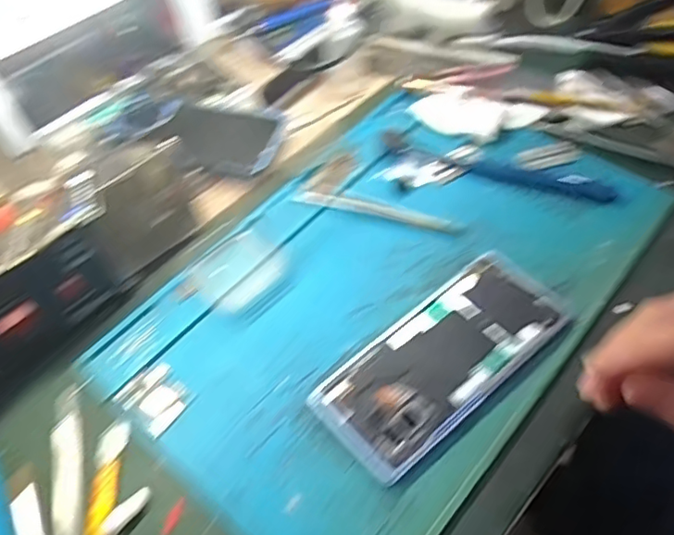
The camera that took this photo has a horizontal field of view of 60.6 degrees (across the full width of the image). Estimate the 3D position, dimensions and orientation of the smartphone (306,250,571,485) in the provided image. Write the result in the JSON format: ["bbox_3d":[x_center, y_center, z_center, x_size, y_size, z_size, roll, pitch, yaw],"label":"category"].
[{"bbox_3d":[0.067,0.056,0.363,0.163,0.012,0.073,-35,58,-19],"label":"smartphone"}]

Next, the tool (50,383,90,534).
[{"bbox_3d":[-0.158,0.125,0.342,0.020,0.004,0.116,-18,54,-8],"label":"tool"}]

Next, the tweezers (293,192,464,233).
[{"bbox_3d":[0.029,-0.044,0.443,0.132,0.008,0.011,15,56,15],"label":"tweezers"}]

